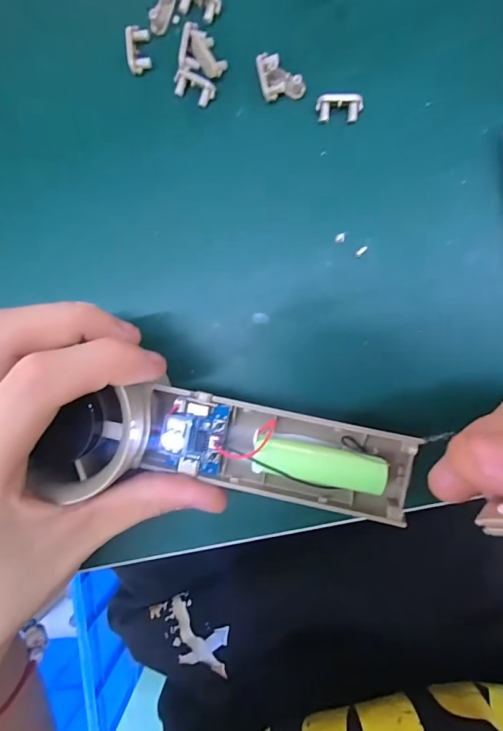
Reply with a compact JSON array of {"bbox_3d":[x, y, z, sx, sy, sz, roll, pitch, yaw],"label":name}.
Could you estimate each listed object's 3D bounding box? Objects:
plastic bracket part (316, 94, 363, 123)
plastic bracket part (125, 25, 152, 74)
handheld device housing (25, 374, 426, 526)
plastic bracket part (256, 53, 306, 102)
[{"bbox_3d":[0.038,-0.112,0.177,0.019,0.007,0.009,3,92,5],"label":"plastic bracket part"},{"bbox_3d":[-0.051,-0.142,0.183,0.010,0.007,0.019,-4,91,5],"label":"plastic bracket part"},{"bbox_3d":[-0.005,0.033,0.159,0.139,0.027,0.040,8,92,-7],"label":"handheld device housing"},{"bbox_3d":[0.013,-0.126,0.178,0.020,0.006,0.018,-3,91,5],"label":"plastic bracket part"}]

